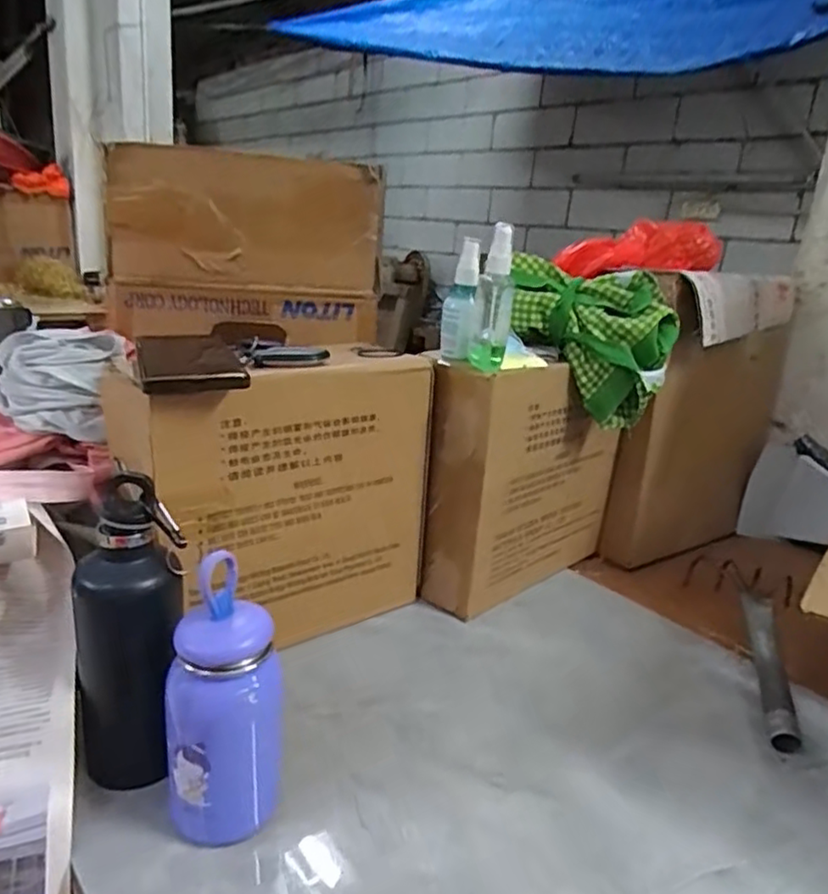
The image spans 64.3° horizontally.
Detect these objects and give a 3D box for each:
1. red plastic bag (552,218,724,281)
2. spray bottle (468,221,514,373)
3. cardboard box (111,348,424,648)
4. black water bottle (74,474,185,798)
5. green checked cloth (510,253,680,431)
[{"bbox_3d":[0.282,-0.252,0.839,0.200,0.065,0.049,-1,15,18],"label":"red plastic bag"},{"bbox_3d":[0.079,-0.143,0.641,0.035,0.135,0.043,6,18,0],"label":"spray bottle"},{"bbox_3d":[-0.146,0.045,0.661,0.298,0.275,0.147,-10,24,-40],"label":"cardboard box"},{"bbox_3d":[-0.186,0.134,0.439,0.064,0.211,0.071,-5,21,-31],"label":"black water bottle"},{"bbox_3d":[0.185,-0.115,0.729,0.184,0.152,0.085,9,18,9],"label":"green checked cloth"}]

